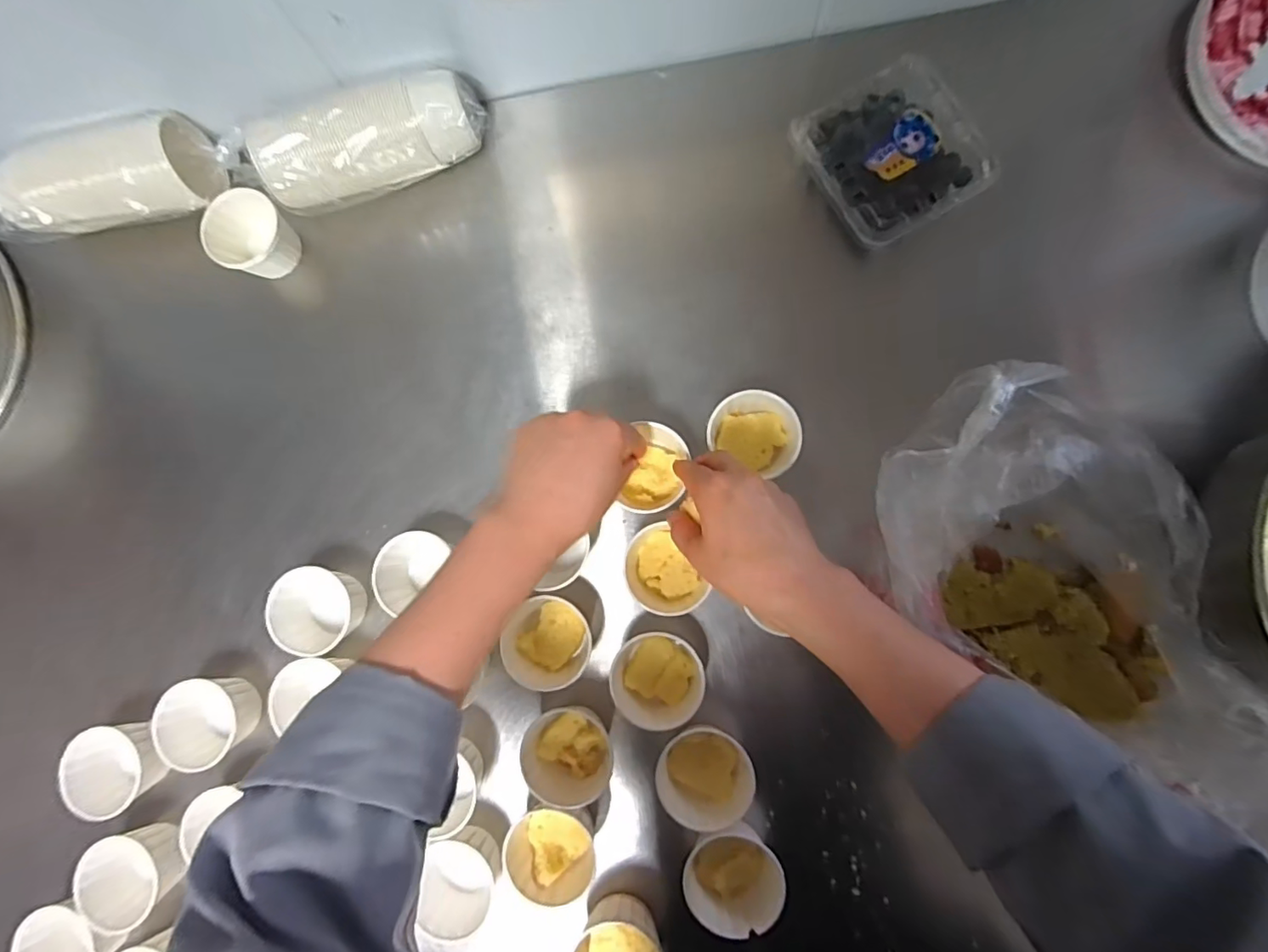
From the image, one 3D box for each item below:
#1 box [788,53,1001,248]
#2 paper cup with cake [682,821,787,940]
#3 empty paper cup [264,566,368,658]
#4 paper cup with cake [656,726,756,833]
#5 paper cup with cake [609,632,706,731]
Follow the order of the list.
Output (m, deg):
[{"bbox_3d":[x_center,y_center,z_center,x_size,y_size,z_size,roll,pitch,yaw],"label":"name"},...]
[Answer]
[{"bbox_3d":[0.203,-0.252,0.434,0.119,0.039,0.124,-32,84,1],"label":"box"},{"bbox_3d":[0.070,0.285,0.389,0.060,0.039,0.070,-40,84,0],"label":"paper cup with cake"},{"bbox_3d":[-0.242,0.104,0.431,0.069,0.042,0.065,0,85,4],"label":"empty paper cup"},{"bbox_3d":[0.052,0.218,0.394,0.068,0.036,0.060,29,88,6],"label":"paper cup with cake"},{"bbox_3d":[0.016,0.152,0.403,0.065,0.034,0.061,0,85,4],"label":"paper cup with cake"}]

